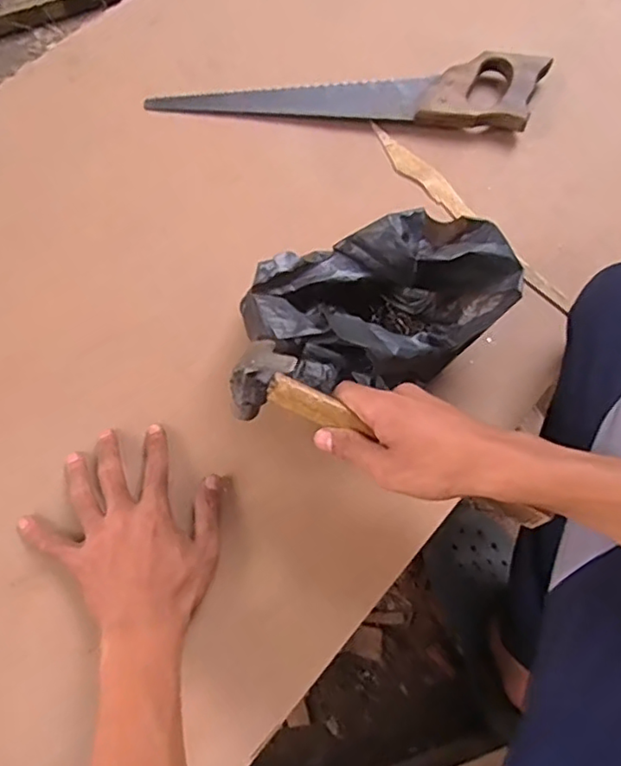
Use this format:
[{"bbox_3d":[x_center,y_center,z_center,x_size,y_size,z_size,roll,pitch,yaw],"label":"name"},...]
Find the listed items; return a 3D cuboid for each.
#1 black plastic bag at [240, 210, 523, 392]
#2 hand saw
[{"bbox_3d":[0.059,-0.061,0.518,0.212,0.127,0.126,-17,72,-7],"label":"black plastic bag"},{"bbox_3d":[0.041,-0.321,0.664,0.409,0.033,0.092,5,71,1],"label":"hand saw"}]

